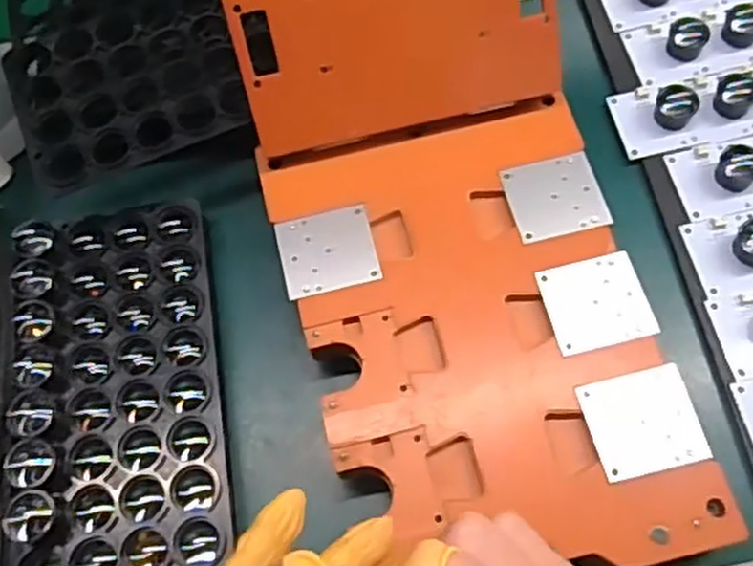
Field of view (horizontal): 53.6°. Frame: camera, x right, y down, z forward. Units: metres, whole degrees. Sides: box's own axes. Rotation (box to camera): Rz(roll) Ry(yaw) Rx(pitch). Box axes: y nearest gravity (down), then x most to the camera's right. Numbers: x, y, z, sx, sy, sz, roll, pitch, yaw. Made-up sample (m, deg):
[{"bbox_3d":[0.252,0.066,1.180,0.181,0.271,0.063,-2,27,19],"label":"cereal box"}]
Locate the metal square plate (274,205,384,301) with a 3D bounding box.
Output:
[{"bbox_3d":[-0.024,-0.016,0.379,0.048,0.004,0.043,-13,67,-3],"label":"metal square plate"}]

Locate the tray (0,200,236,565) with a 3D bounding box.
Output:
[{"bbox_3d":[-0.129,0.053,0.368,0.103,0.033,0.195,-9,66,-1],"label":"tray"}]

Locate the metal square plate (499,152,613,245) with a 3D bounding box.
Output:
[{"bbox_3d":[0.092,-0.044,0.384,0.047,0.004,0.044,-12,63,-3],"label":"metal square plate"}]

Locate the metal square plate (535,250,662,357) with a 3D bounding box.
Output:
[{"bbox_3d":[0.106,0.009,0.359,0.047,0.004,0.045,-13,67,-3],"label":"metal square plate"}]

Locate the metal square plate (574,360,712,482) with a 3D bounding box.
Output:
[{"bbox_3d":[0.121,0.063,0.337,0.049,0.004,0.044,-12,66,-4],"label":"metal square plate"}]

